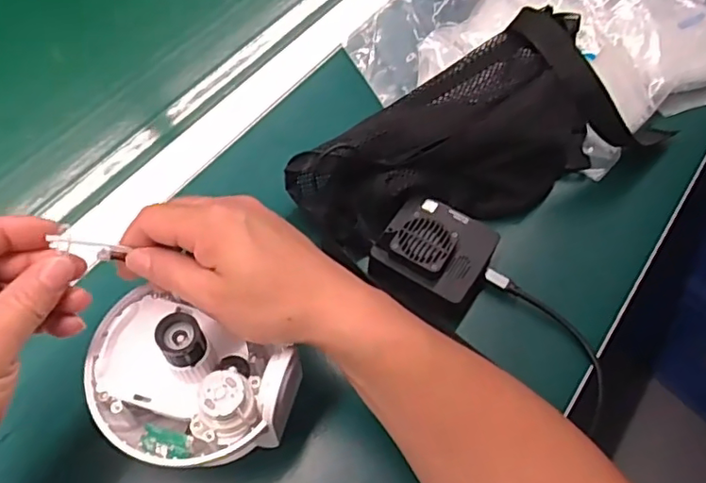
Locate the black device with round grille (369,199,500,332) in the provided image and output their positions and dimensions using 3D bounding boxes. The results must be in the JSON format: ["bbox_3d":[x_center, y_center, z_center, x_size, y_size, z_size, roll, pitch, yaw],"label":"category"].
[{"bbox_3d":[0.062,0.008,0.440,0.081,0.036,0.078,25,62,12],"label":"black device with round grille"}]

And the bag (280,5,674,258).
[{"bbox_3d":[0.090,-0.086,0.471,0.286,0.087,0.126,-23,63,-15],"label":"bag"}]

